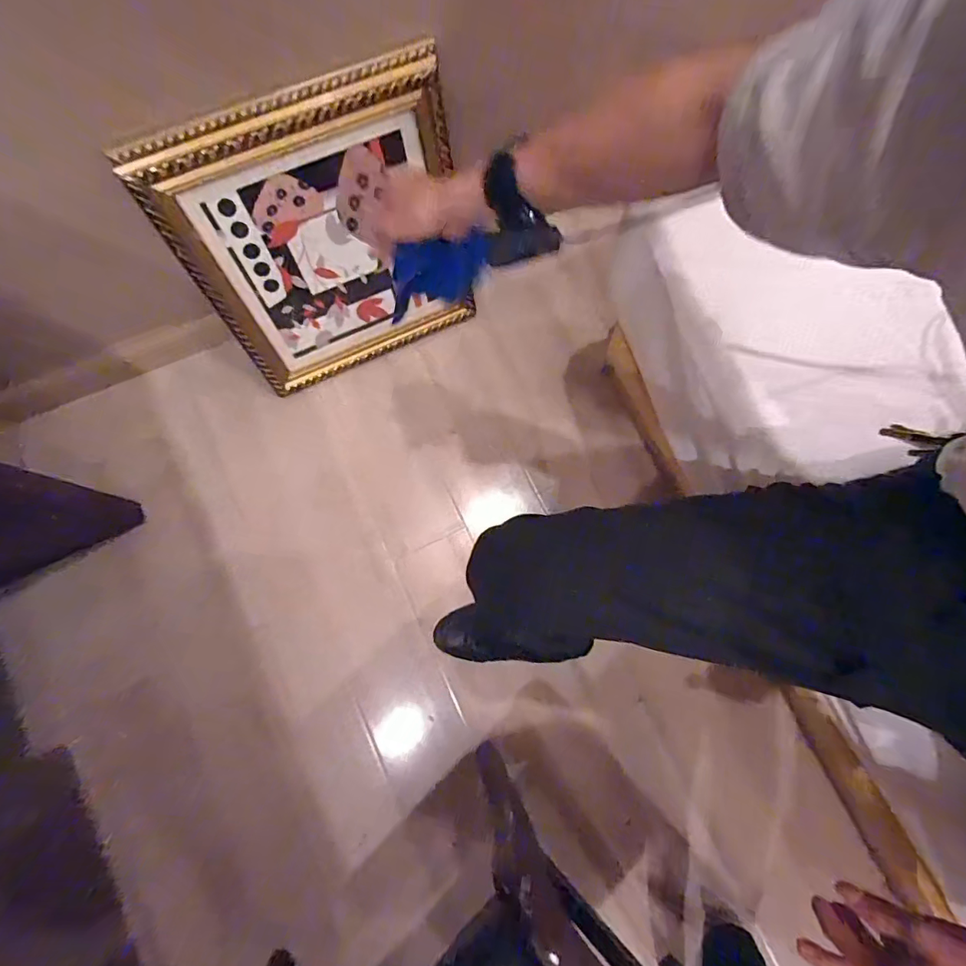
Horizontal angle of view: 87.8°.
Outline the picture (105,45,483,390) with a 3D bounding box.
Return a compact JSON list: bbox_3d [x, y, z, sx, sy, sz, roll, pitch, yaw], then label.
[{"bbox_3d":[-0.239,-0.377,0.830,0.428,0.453,0.040,-27,63,-8],"label":"picture"}]

